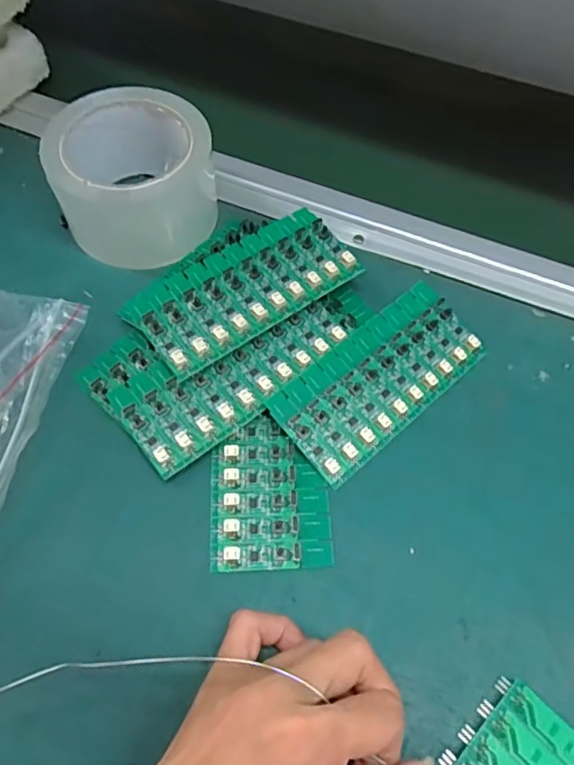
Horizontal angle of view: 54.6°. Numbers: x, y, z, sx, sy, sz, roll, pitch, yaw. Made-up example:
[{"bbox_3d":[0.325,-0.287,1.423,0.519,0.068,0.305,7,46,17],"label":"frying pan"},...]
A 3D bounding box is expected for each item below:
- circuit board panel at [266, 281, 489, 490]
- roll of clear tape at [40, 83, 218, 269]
[{"bbox_3d":[0.058,-0.005,0.334,0.137,0.006,0.063,-37,81,-22],"label":"circuit board panel"},{"bbox_3d":[-0.103,-0.138,0.377,0.101,0.074,0.101,1,59,-2],"label":"roll of clear tape"}]

